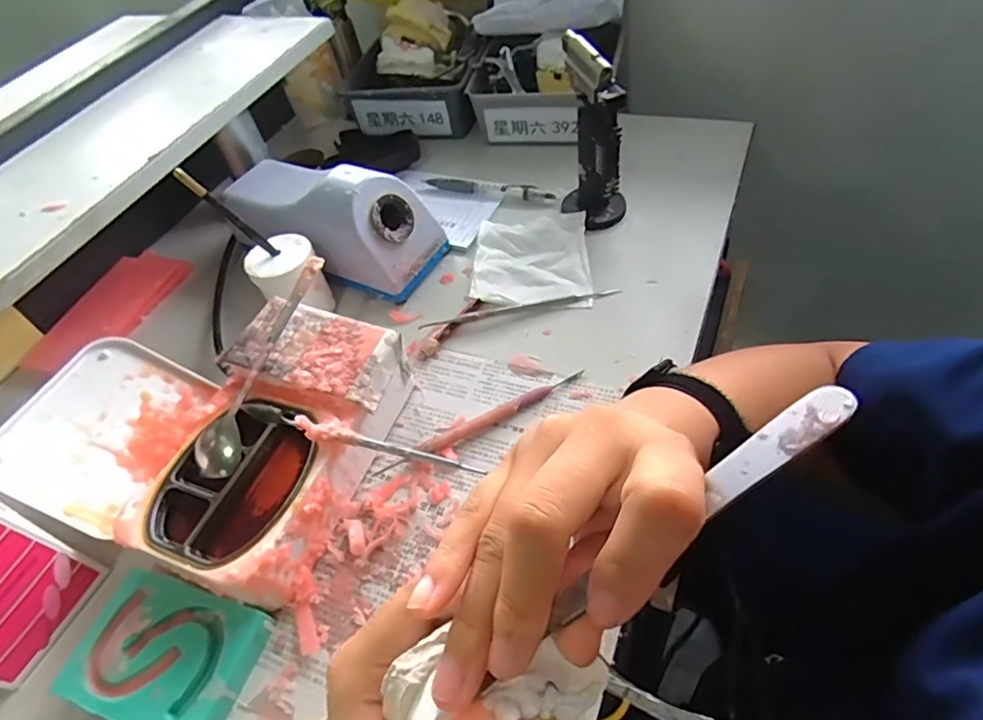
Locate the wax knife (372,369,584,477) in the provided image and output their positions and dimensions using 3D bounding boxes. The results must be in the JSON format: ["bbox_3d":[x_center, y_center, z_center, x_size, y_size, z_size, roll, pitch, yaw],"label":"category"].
[{"bbox_3d":[-0.005,0.046,0.408,0.163,0.011,0.014,-26,52,-10],"label":"wax knife"}]

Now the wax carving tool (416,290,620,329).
[{"bbox_3d":[0.024,-0.044,0.467,0.162,0.005,0.012,-10,54,-6],"label":"wax carving tool"}]

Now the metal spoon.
[{"bbox_3d":[-0.157,0.000,0.398,0.034,0.022,0.167,18,70,13],"label":"metal spoon"}]

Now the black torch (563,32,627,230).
[{"bbox_3d":[0.090,-0.193,0.490,0.060,0.141,0.066,2,53,11],"label":"black torch"}]

